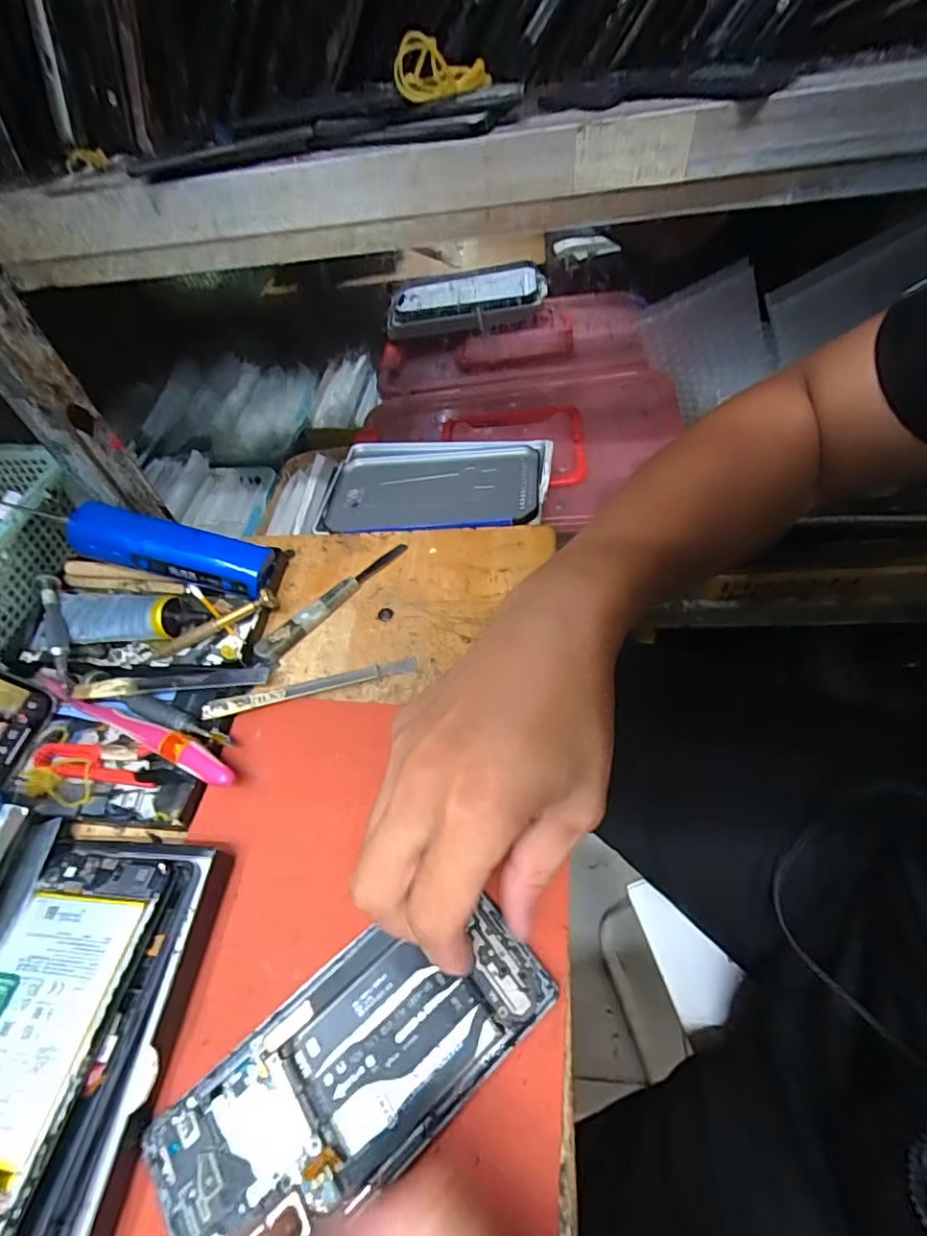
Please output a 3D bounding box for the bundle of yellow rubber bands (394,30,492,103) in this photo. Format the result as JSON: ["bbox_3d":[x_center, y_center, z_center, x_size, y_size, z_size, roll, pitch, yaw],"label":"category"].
[{"bbox_3d":[-0.009,-0.239,0.236,0.018,0.020,0.049,26,60,25],"label":"bundle of yellow rubber bands"}]

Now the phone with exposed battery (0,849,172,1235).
[{"bbox_3d":[-0.187,0.176,0.231,0.068,0.004,0.149,-1,46,11],"label":"phone with exposed battery"}]

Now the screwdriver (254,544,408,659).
[{"bbox_3d":[-0.090,-0.016,0.389,0.015,0.010,0.131,33,64,29],"label":"screwdriver"}]

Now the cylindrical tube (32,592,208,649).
[{"bbox_3d":[-0.247,-0.004,0.391,0.133,0.023,0.042,-4,52,6],"label":"cylindrical tube"}]

